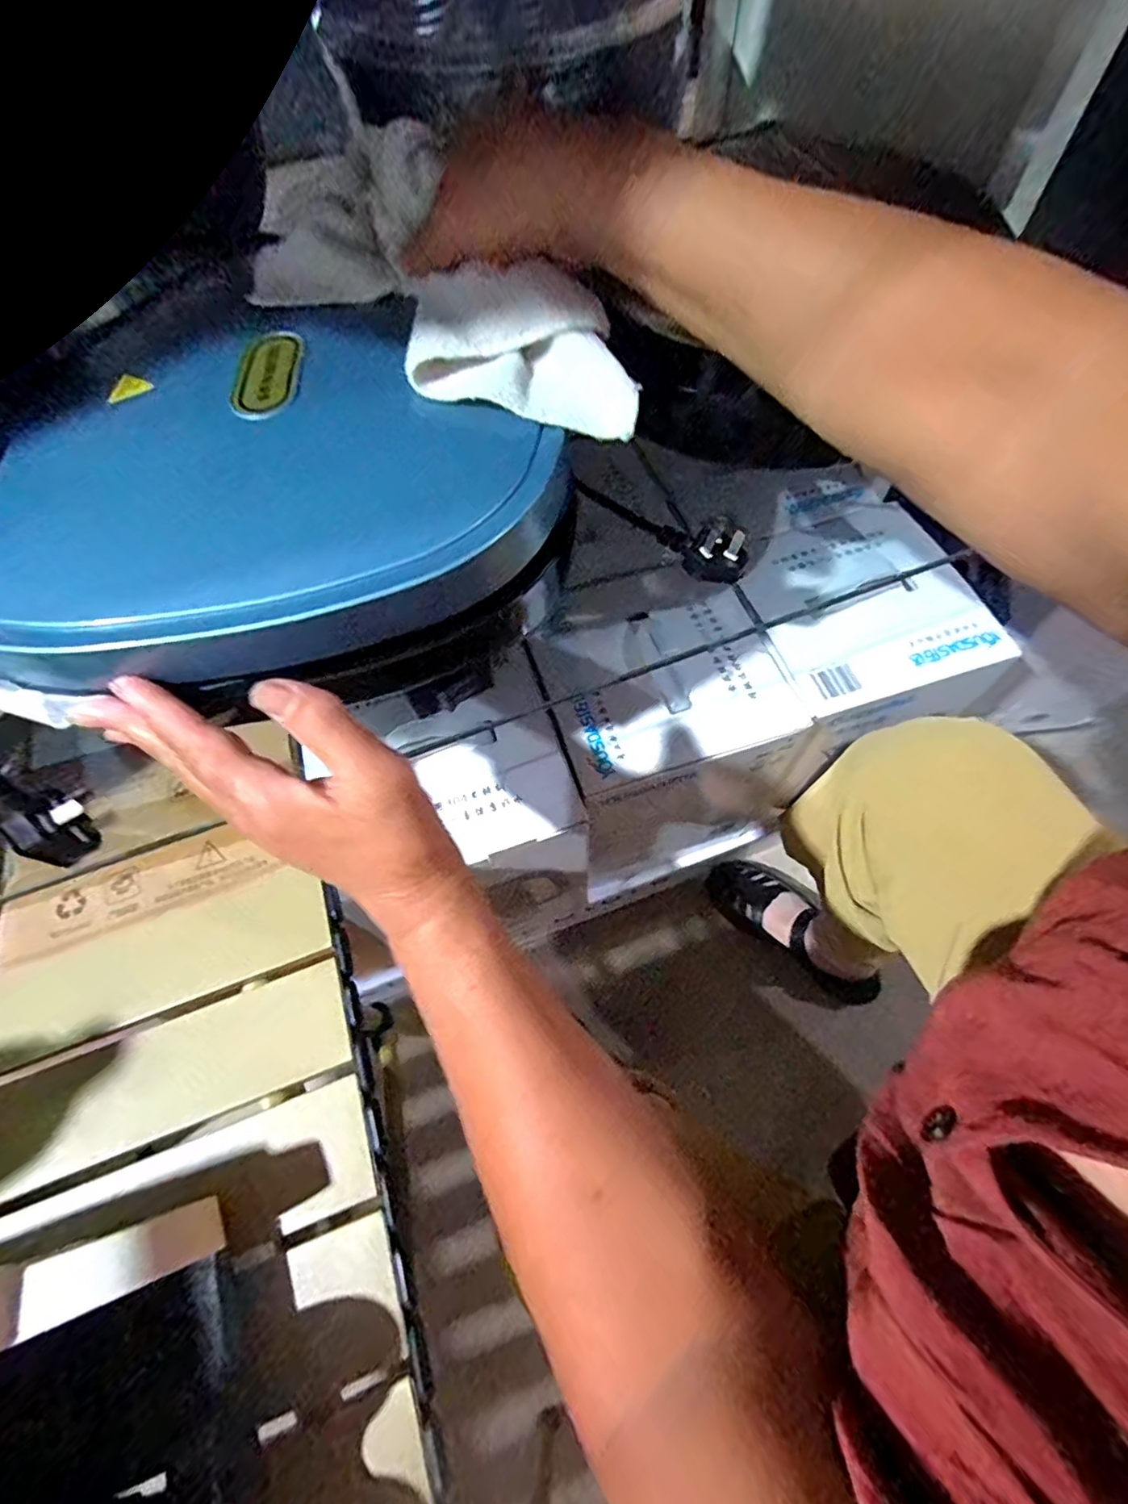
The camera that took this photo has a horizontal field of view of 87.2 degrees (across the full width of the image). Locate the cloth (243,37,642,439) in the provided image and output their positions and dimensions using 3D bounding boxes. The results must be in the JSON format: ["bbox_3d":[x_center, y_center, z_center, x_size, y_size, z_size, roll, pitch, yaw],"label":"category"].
[{"bbox_3d":[-0.063,-0.231,0.296,0.244,0.051,0.099,43,71,11],"label":"cloth"}]

